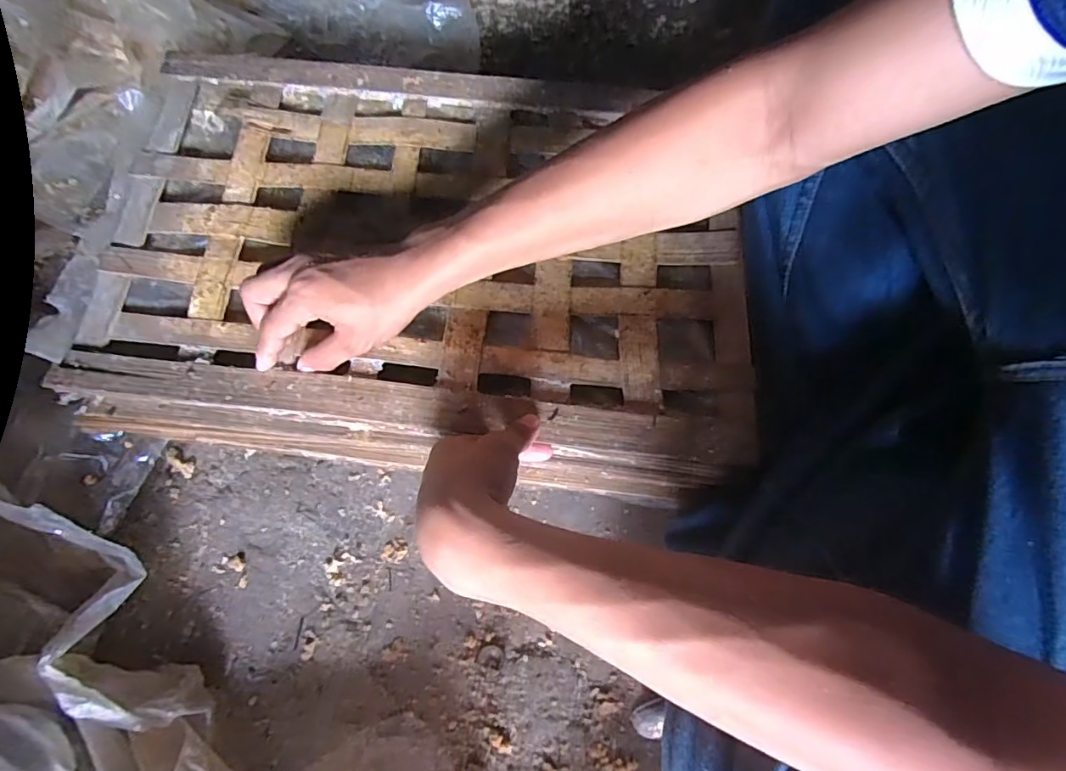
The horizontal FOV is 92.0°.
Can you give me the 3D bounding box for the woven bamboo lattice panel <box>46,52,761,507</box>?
[{"bbox_3d":[-0.087,-0.106,0.456,0.532,0.079,0.348,7,73,3],"label":"woven bamboo lattice panel"}]

